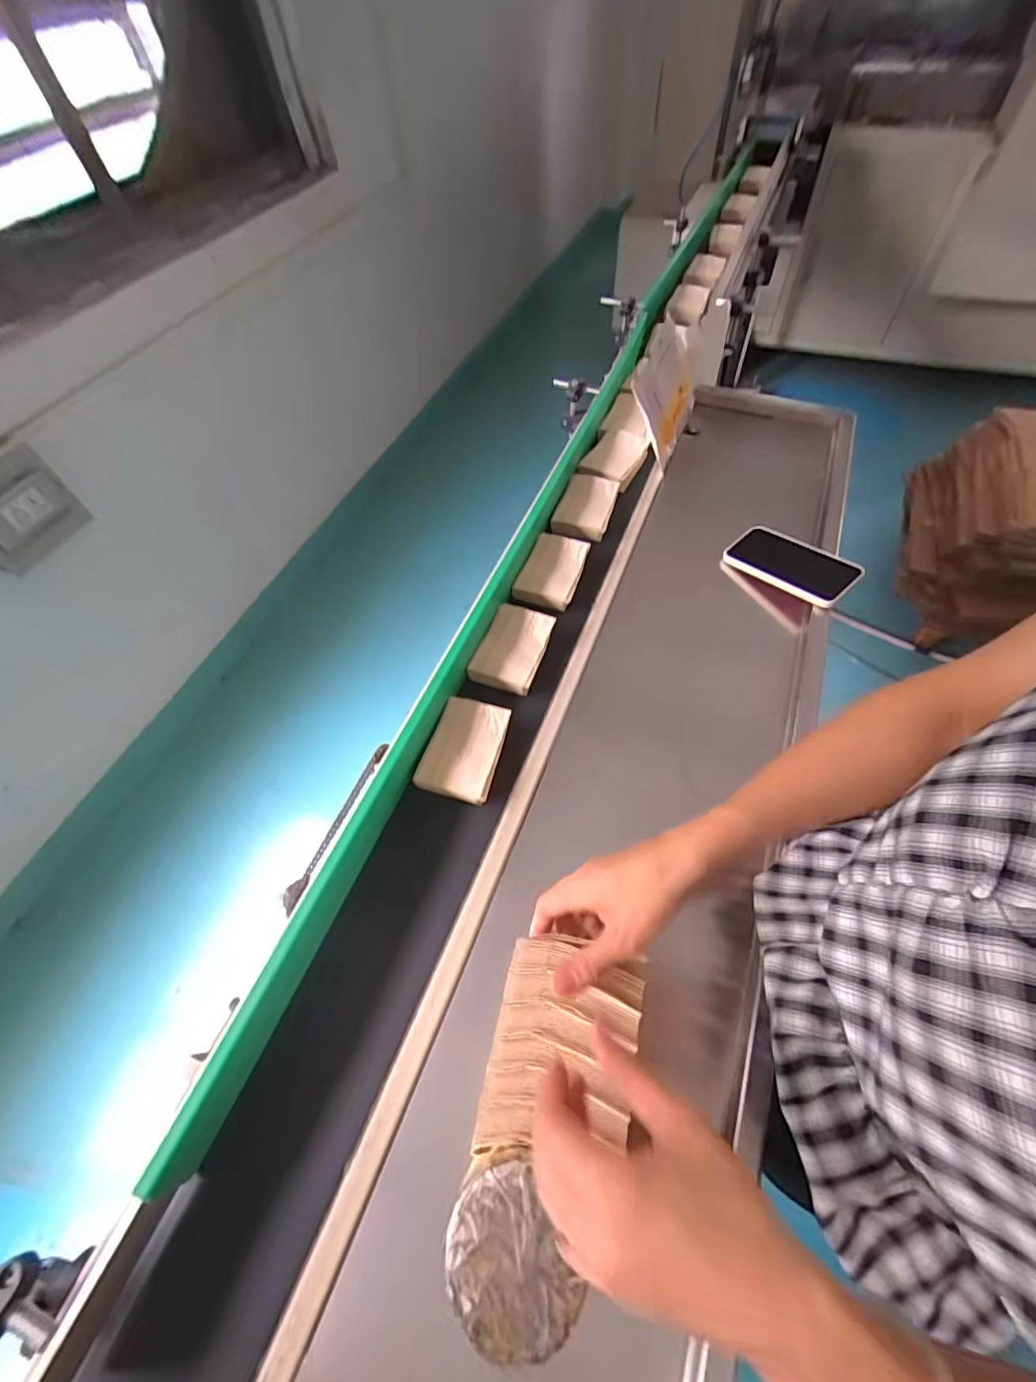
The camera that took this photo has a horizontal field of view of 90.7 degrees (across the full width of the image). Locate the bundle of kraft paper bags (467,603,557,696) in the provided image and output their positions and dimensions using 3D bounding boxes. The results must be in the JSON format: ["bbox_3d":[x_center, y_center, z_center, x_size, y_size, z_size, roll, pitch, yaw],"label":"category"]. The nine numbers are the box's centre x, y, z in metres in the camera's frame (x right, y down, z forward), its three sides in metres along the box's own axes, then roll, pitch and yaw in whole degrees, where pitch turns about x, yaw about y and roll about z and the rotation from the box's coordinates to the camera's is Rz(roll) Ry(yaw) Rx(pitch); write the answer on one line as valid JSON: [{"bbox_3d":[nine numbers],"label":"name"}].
[{"bbox_3d":[-0.005,-0.049,0.606,0.071,0.033,0.104,19,61,15],"label":"bundle of kraft paper bags"}]

